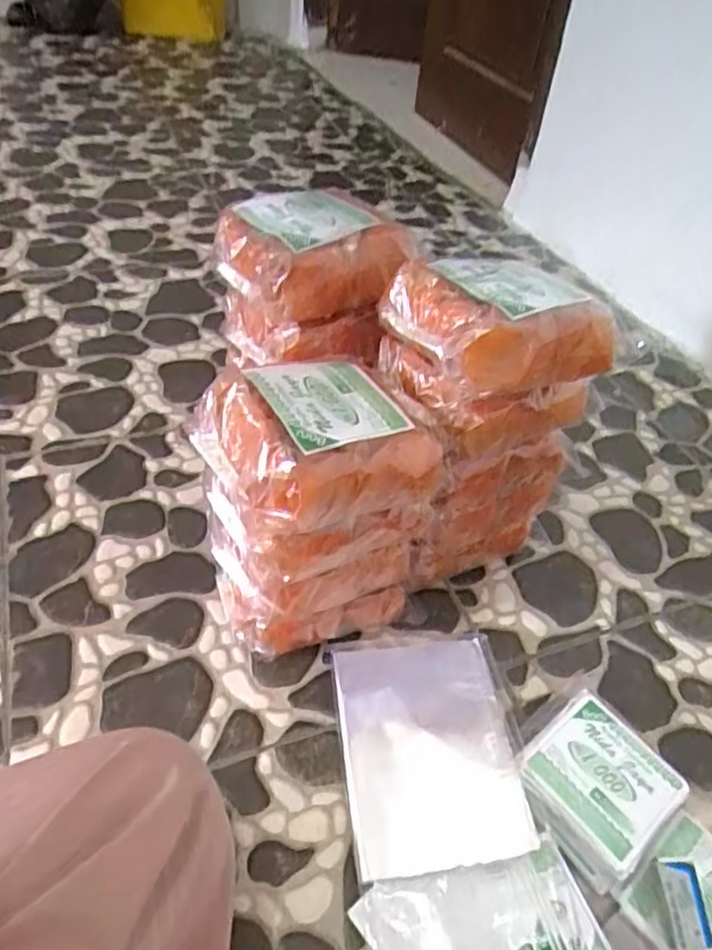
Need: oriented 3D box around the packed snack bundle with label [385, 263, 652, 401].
[{"bbox_3d":[0.110,-0.118,0.496,0.159,0.058,0.115,-14,48,-18],"label":"packed snack bundle with label"}]

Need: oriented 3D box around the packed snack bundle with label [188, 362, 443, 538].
[{"bbox_3d":[-0.024,-0.027,0.469,0.160,0.065,0.122,-18,50,-24],"label":"packed snack bundle with label"}]

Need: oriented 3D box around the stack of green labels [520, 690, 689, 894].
[{"bbox_3d":[0.186,0.242,0.511,0.111,0.037,0.104,-31,56,-31],"label":"stack of green labels"}]

